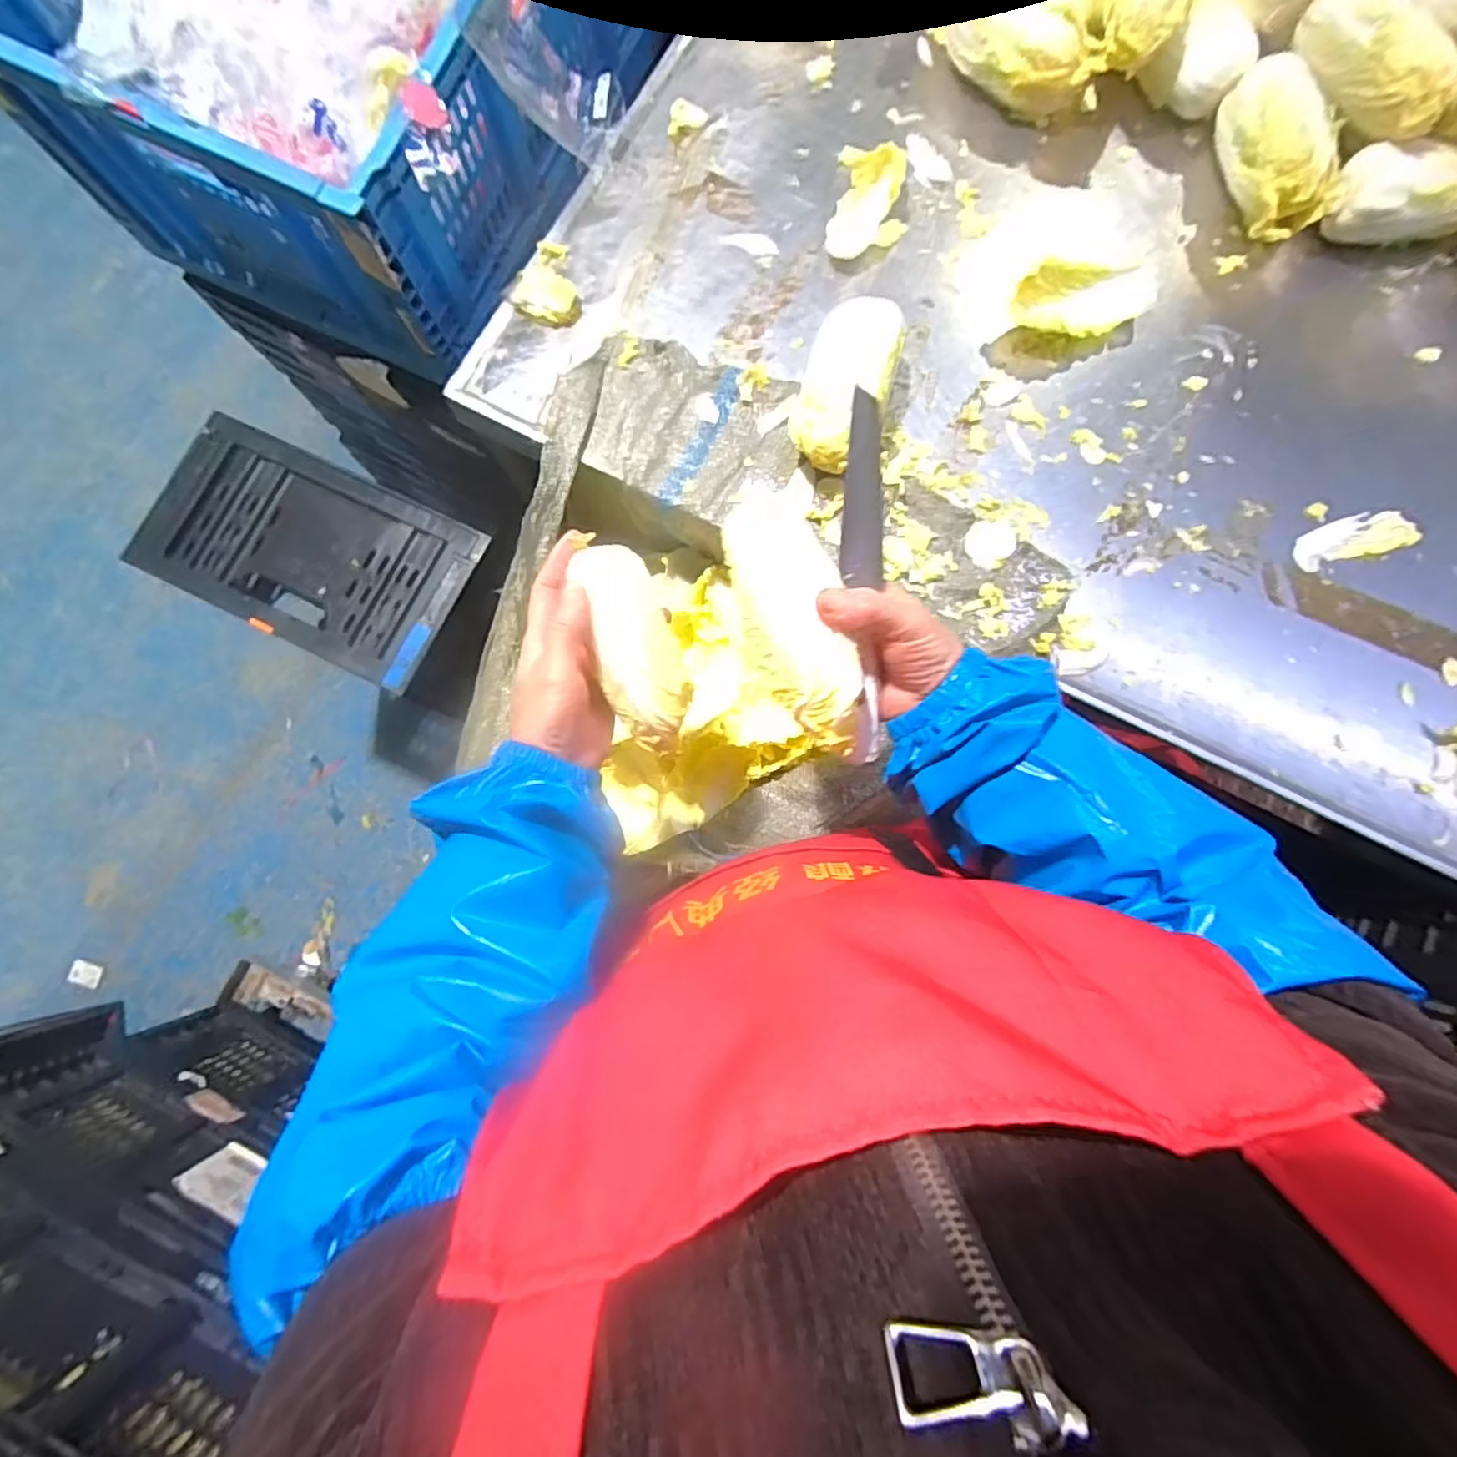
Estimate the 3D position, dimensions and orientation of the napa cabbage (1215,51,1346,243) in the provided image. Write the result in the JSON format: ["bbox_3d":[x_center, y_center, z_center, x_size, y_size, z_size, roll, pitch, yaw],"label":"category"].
[{"bbox_3d":[0.478,-0.508,0.577,0.072,0.062,0.139,-11,82,1],"label":"napa cabbage"}]

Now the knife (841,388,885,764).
[{"bbox_3d":[0.077,-0.078,0.368,0.023,0.010,0.200,-4,104,2],"label":"knife"}]

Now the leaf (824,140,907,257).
[{"bbox_3d":[0.131,-0.488,0.603,0.068,0.028,0.098,10,82,4],"label":"leaf"}]

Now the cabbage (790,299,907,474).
[{"bbox_3d":[0.100,-0.291,0.562,0.072,0.056,0.157,16,83,5],"label":"cabbage"}]

